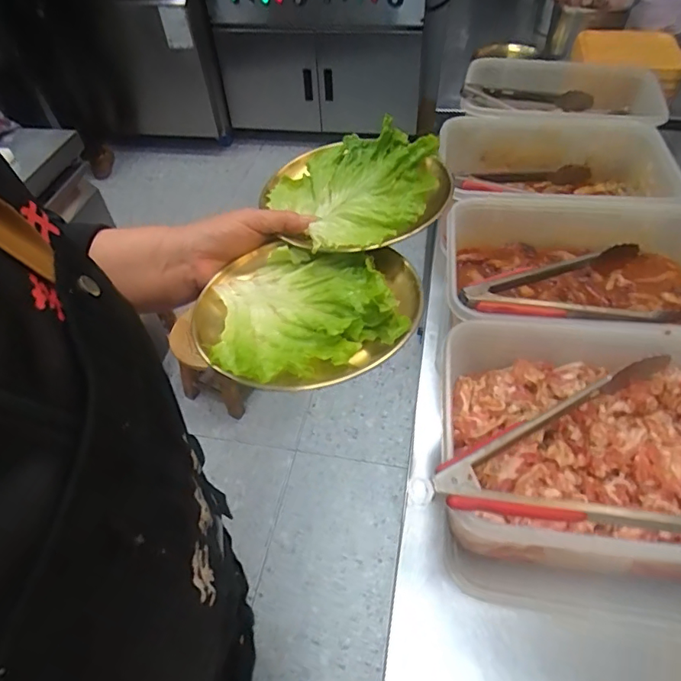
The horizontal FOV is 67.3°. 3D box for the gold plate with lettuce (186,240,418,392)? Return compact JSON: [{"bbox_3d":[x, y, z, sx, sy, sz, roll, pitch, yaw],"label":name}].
[{"bbox_3d":[-0.026,-0.024,0.367,0.157,0.035,0.137,6,50,9],"label":"gold plate with lettuce"}]

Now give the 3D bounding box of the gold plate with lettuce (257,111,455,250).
[{"bbox_3d":[0.012,-0.140,0.439,0.152,0.058,0.155,-2,49,2],"label":"gold plate with lettuce"}]

